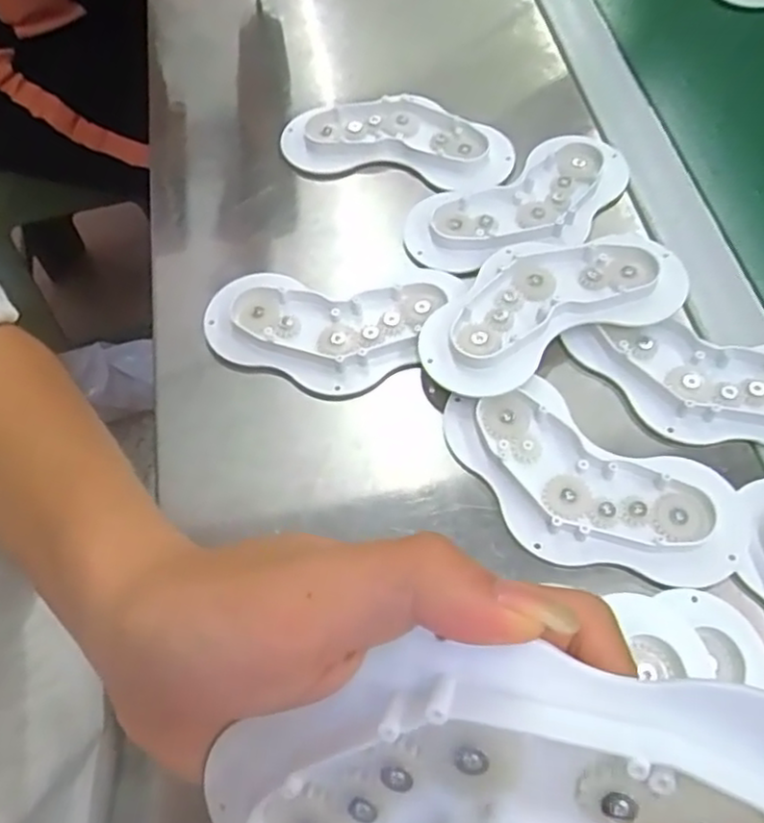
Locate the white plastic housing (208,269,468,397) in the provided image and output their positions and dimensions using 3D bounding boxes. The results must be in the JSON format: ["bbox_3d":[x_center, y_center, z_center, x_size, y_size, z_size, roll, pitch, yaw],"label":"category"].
[{"bbox_3d":[-0.030,-0.044,0.388,0.138,0.020,0.071,0,62,5],"label":"white plastic housing"}]

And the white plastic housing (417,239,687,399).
[{"bbox_3d":[0.087,-0.059,0.376,0.144,0.024,0.078,-24,62,-8],"label":"white plastic housing"}]

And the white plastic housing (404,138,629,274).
[{"bbox_3d":[0.084,-0.129,0.424,0.143,0.015,0.067,-25,62,-8],"label":"white plastic housing"}]

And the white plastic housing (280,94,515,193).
[{"bbox_3d":[0.010,-0.181,0.460,0.150,0.018,0.068,14,64,12],"label":"white plastic housing"}]

